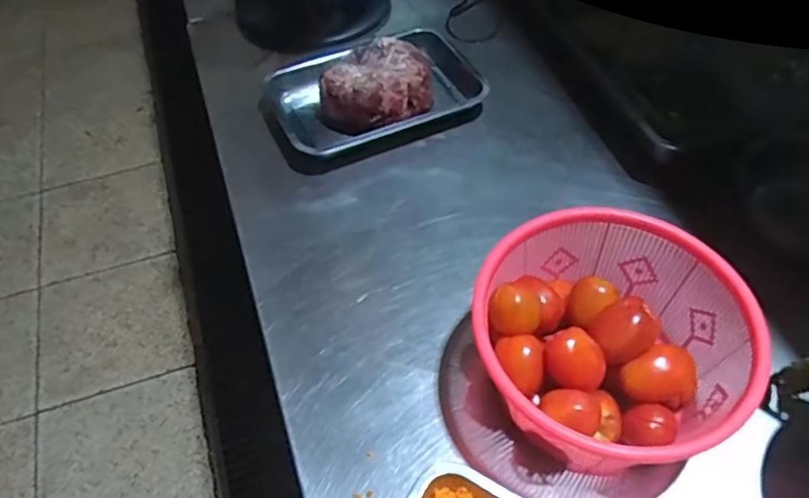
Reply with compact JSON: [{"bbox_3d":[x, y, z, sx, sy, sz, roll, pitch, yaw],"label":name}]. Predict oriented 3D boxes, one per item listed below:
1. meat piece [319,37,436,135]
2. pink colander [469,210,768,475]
[{"bbox_3d":[-0.039,-0.238,0.882,0.158,0.072,0.119,1,53,2],"label":"meat piece"},{"bbox_3d":[0.203,0.093,0.603,0.218,0.139,0.241,-26,56,-17],"label":"pink colander"}]

